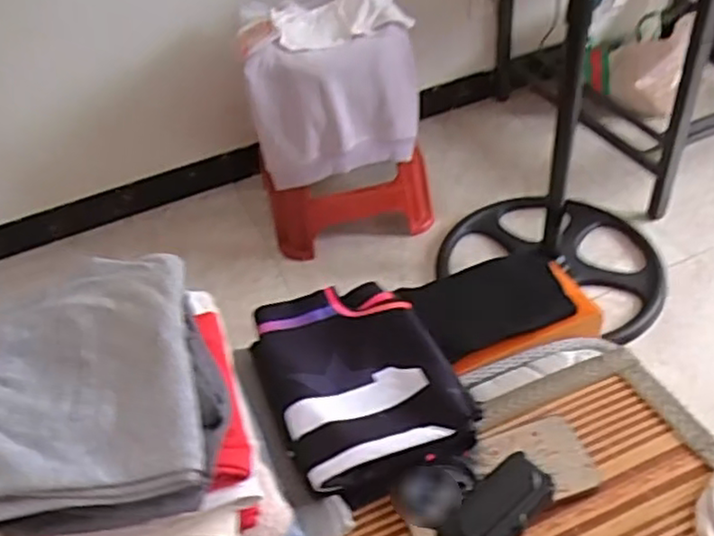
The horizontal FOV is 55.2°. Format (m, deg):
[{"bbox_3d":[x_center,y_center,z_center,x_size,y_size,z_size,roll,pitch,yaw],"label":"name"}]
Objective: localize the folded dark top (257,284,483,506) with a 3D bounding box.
[{"bbox_3d":[-0.002,0.104,0.672,0.167,0.064,0.236,-19,45,-11],"label":"folded dark top"}]

